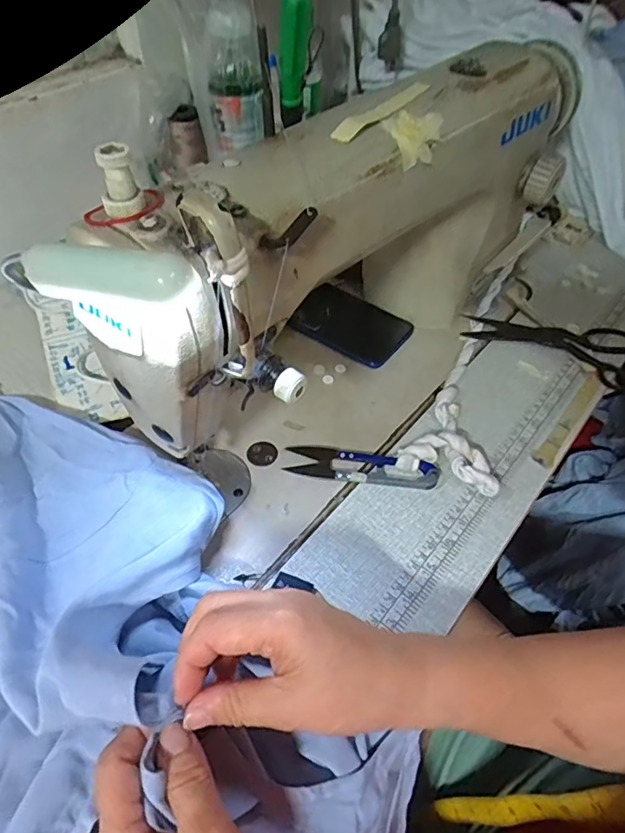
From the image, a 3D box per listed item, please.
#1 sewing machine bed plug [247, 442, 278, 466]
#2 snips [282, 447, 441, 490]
[{"bbox_3d":[-0.041,0.030,0.435,0.023,0.004,0.025,1,49,-2],"label":"sewing machine bed plug"},{"bbox_3d":[0.040,0.041,0.424,0.117,0.010,0.027,6,49,2],"label":"snips"}]

